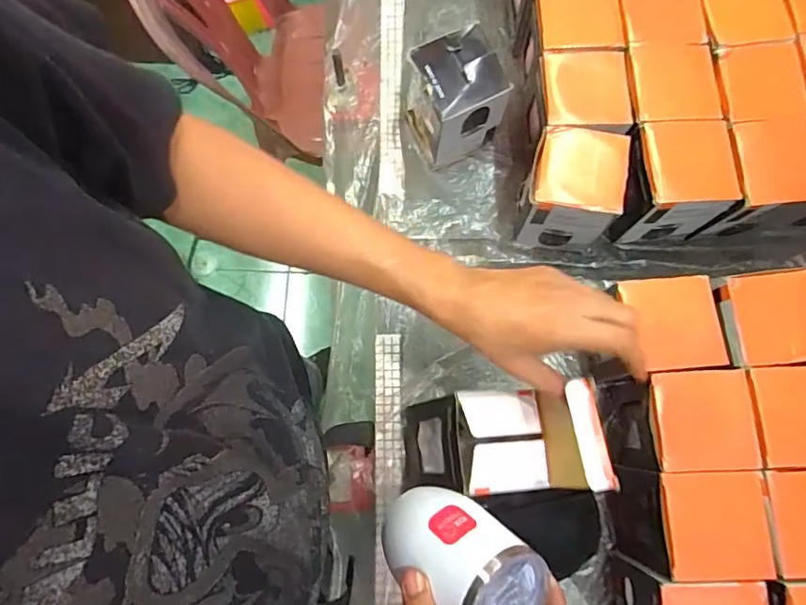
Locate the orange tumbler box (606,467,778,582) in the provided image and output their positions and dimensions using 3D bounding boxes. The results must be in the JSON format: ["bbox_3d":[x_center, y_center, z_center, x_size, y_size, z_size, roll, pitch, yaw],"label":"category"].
[{"bbox_3d":[0.274,0.211,0.524,0.104,0.118,0.091,0,77,0],"label":"orange tumbler box"}]

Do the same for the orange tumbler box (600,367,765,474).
[{"bbox_3d":[0.277,0.123,0.540,0.095,0.121,0.093,-3,77,-1],"label":"orange tumbler box"}]

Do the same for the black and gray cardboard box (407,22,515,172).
[{"bbox_3d":[0.061,-0.235,0.621,0.088,0.140,0.089,-24,78,-5],"label":"black and gray cardboard box"}]

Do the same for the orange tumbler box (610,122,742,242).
[{"bbox_3d":[0.291,-0.131,0.598,0.104,0.118,0.095,-5,77,-1],"label":"orange tumbler box"}]

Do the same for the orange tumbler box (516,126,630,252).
[{"bbox_3d":[0.185,-0.123,0.593,0.101,0.112,0.097,9,78,2],"label":"orange tumbler box"}]

